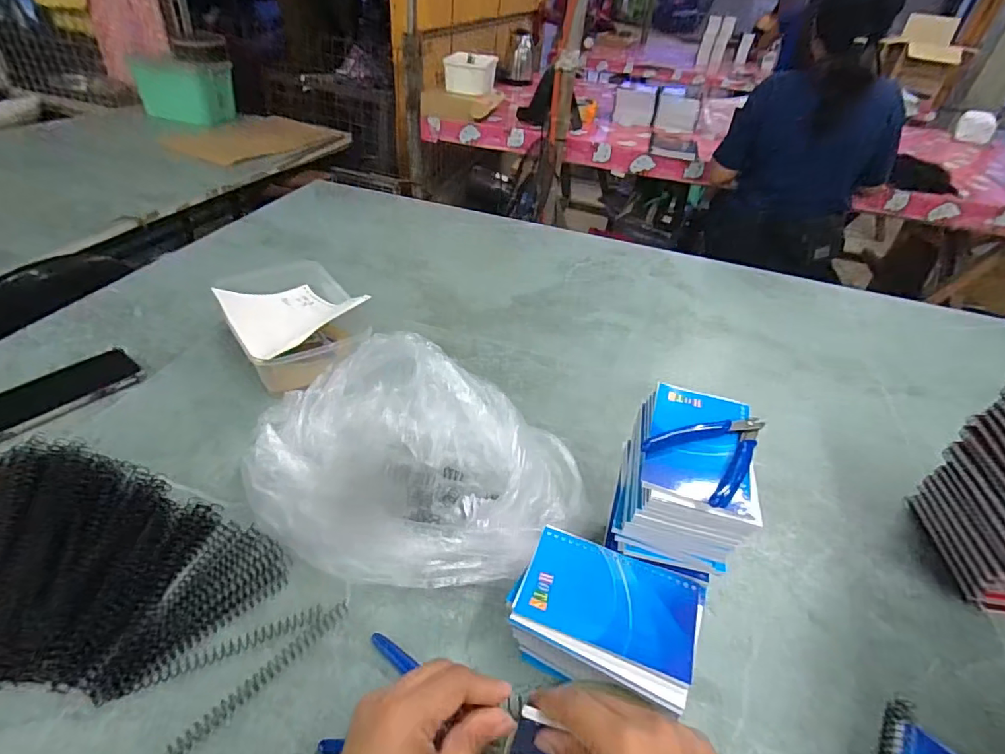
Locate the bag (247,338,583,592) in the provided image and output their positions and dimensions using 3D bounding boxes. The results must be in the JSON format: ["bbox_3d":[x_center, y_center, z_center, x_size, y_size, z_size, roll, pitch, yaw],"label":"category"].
[{"bbox_3d":[-0.092,0.091,0.502,0.284,0.118,0.230,31,44,26],"label":"bag"}]

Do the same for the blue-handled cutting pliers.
[{"bbox_3d":[0.174,0.055,0.415,0.105,0.013,0.071,-26,49,-33],"label":"blue-handled cutting pliers"}]

